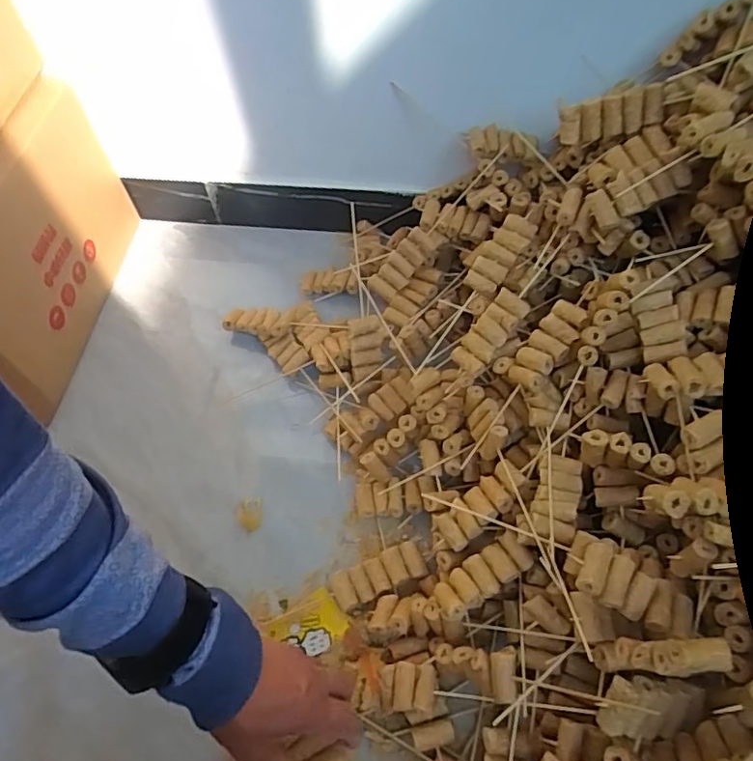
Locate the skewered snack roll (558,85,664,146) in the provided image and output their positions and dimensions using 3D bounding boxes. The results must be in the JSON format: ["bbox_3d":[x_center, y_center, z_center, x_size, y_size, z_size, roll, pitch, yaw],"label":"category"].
[{"bbox_3d":[0.238,-0.270,0.575,0.096,0.042,0.026,-7,57,22],"label":"skewered snack roll"}]

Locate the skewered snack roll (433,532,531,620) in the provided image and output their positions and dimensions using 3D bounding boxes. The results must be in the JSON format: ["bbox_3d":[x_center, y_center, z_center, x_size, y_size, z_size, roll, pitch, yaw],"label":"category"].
[{"bbox_3d":[0.098,0.182,0.523,0.094,0.022,0.038,-29,62,-14],"label":"skewered snack roll"}]

